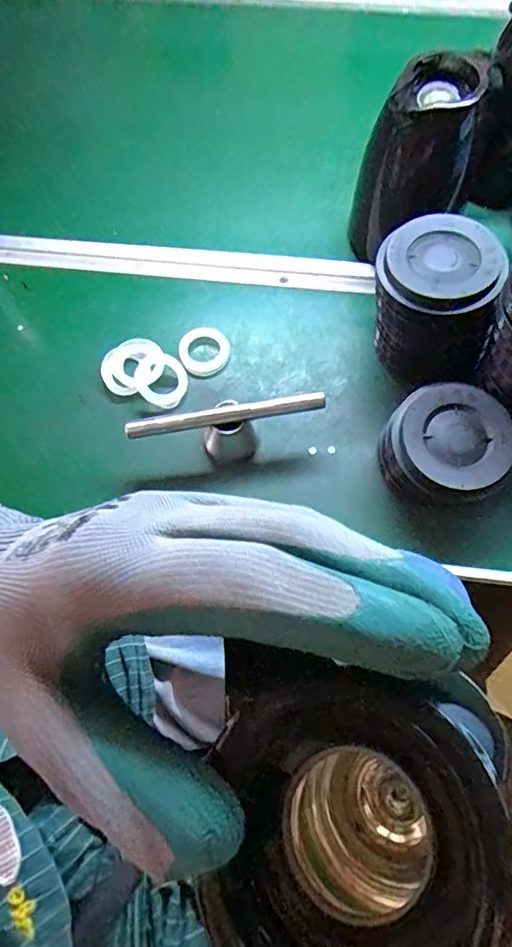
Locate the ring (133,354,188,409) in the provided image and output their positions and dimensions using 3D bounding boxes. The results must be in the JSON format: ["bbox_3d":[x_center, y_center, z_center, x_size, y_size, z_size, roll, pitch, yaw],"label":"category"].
[{"bbox_3d":[-0.105,-0.105,0.598,0.054,0.010,0.057,0,90,-10],"label":"ring"}]

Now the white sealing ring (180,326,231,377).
[{"bbox_3d":[-0.060,-0.143,0.617,0.059,0.011,0.057,-1,70,1],"label":"white sealing ring"}]

